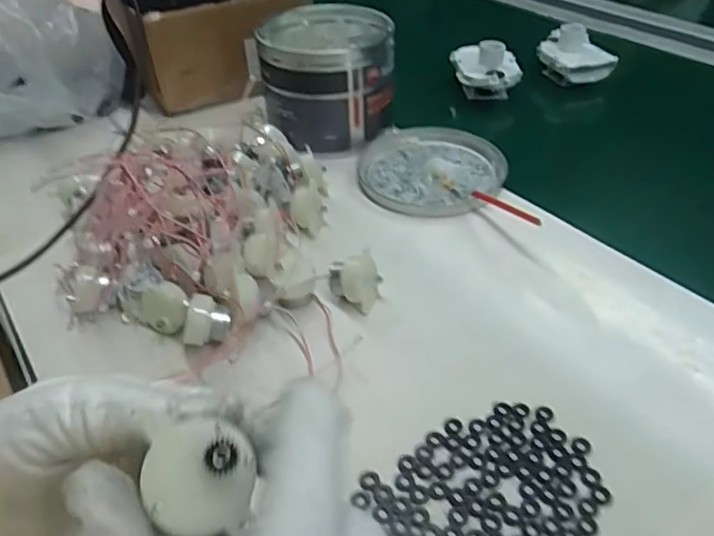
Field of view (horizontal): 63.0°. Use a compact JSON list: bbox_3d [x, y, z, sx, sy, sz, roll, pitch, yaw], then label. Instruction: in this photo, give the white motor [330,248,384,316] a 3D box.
[{"bbox_3d":[0.000,0.011,0.398,0.034,0.034,0.028,-4,40,-2],"label":"white motor"}]

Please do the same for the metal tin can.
[{"bbox_3d":[-0.028,-0.185,0.576,0.119,0.102,0.128,-4,40,-2],"label":"metal tin can"}]

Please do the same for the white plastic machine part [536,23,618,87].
[{"bbox_3d":[0.255,-0.249,0.684,0.070,0.054,0.077,-6,40,-4],"label":"white plastic machine part"}]

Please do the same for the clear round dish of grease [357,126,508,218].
[{"bbox_3d":[0.068,-0.092,0.533,0.127,0.015,0.137,-1,40,1],"label":"clear round dish of grease"}]

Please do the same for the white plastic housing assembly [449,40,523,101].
[{"bbox_3d":[0.144,-0.225,0.654,0.077,0.056,0.086,5,41,9],"label":"white plastic housing assembly"}]

